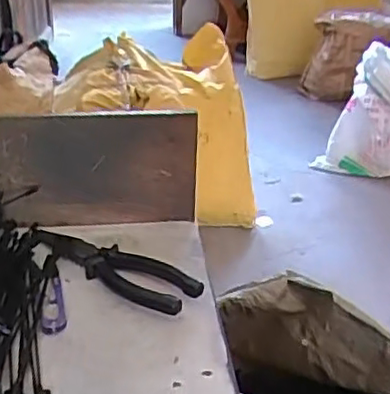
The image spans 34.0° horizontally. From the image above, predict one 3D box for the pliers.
[{"bbox_3d":[-0.077,0.056,0.549,0.178,0.019,0.047,21,34,30],"label":"pliers"}]

